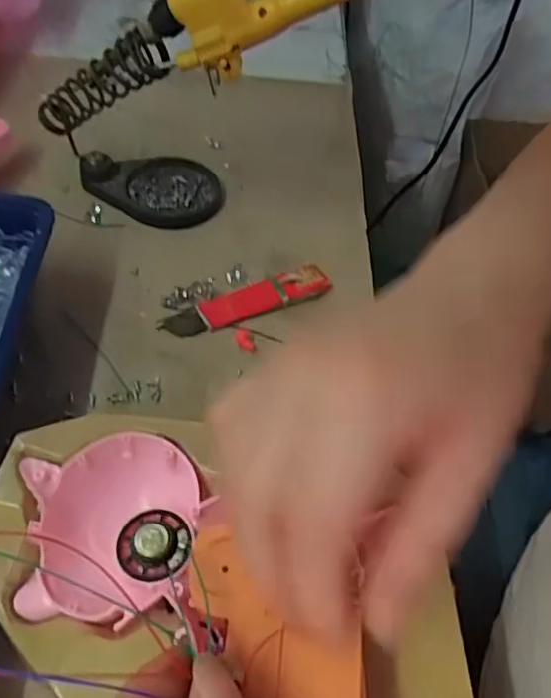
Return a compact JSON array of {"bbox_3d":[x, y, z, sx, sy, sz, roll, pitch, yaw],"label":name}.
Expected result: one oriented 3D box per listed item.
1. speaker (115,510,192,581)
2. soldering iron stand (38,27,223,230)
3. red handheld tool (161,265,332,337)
[{"bbox_3d":[-0.047,0.075,0.232,0.027,0.008,0.026,3,52,-4],"label":"speaker"},{"bbox_3d":[-0.085,-0.144,0.375,0.098,0.108,0.065,27,54,15],"label":"soldering iron stand"},{"bbox_3d":[-0.017,-0.029,0.360,0.103,0.008,0.026,-17,55,-18],"label":"red handheld tool"}]

